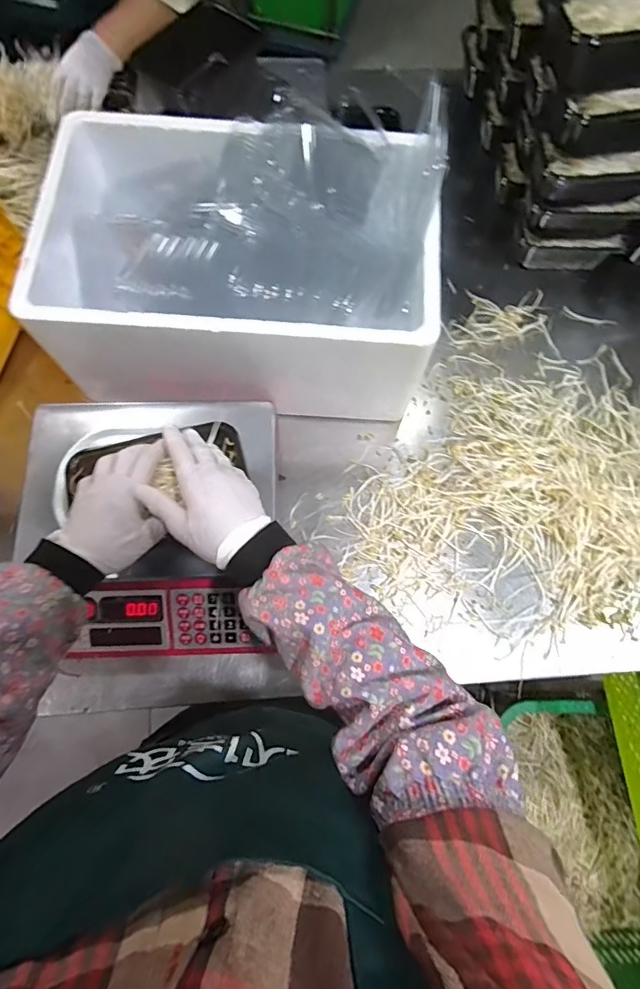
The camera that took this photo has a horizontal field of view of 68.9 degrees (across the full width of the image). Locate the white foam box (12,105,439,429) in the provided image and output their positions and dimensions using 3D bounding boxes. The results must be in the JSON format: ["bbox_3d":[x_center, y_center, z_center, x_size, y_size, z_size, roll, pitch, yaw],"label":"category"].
[{"bbox_3d":[-0.099,-0.304,0.616,0.464,0.185,0.316,3,74,0],"label":"white foam box"}]

